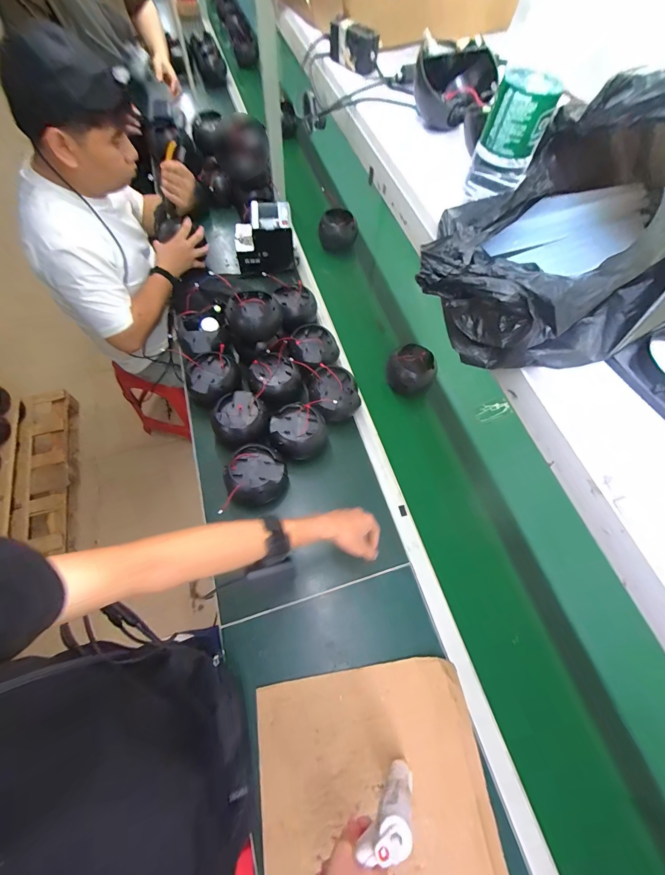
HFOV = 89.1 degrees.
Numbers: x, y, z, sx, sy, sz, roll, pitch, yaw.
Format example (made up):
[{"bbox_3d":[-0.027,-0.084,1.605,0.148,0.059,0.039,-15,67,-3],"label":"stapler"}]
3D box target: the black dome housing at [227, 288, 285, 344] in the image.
[{"bbox_3d":[-0.195,-0.303,0.847,0.120,0.108,0.123,2,64,-3],"label":"black dome housing"}]

